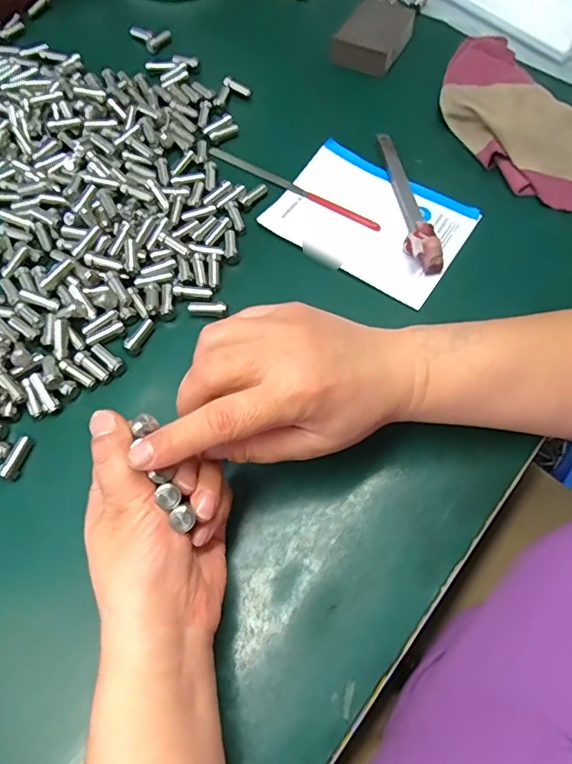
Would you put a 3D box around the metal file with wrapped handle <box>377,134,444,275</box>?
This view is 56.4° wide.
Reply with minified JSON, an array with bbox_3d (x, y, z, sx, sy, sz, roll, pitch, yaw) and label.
[{"bbox_3d":[0.091,-0.140,0.405,0.021,0.017,0.134,-7,65,-3],"label":"metal file with wrapped handle"}]

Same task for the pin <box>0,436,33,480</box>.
[{"bbox_3d":[-0.164,0.046,0.325,0.010,0.008,0.027,13,65,6],"label":"pin"}]

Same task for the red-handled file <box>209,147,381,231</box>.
[{"bbox_3d":[0.004,-0.156,0.426,0.159,0.009,0.009,30,68,13],"label":"red-handled file"}]

